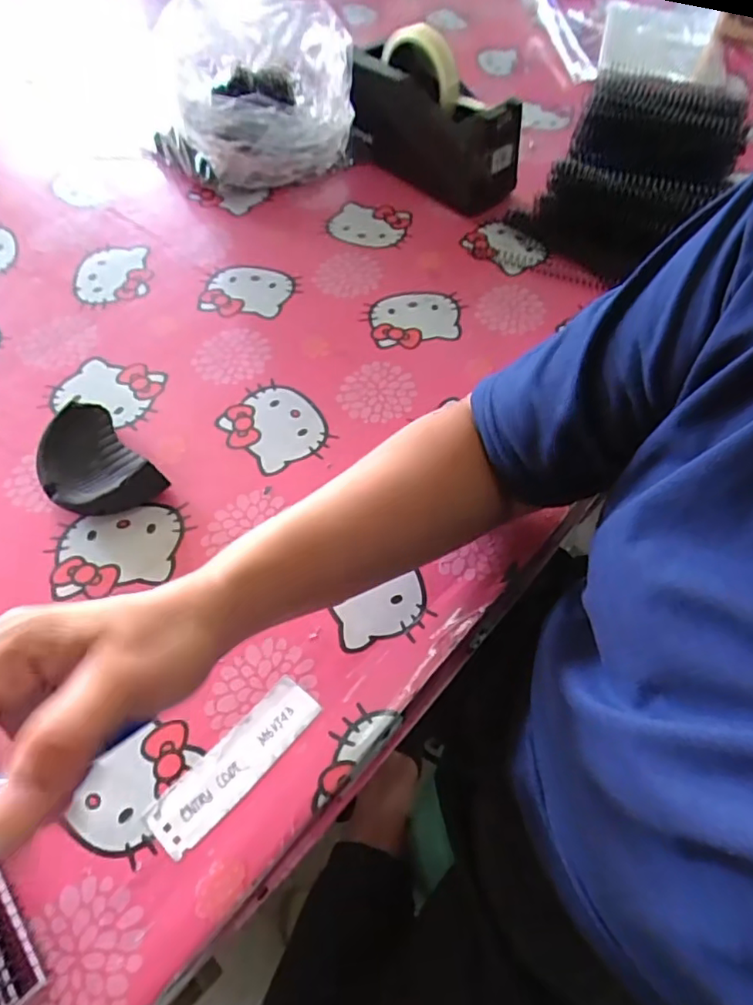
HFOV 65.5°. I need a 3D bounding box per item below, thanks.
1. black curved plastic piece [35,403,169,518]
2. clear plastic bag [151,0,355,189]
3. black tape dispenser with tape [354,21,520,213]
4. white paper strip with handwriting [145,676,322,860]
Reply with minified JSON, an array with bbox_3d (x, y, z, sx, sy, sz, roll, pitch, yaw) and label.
[{"bbox_3d":[-0.208,-0.027,0.427,0.065,0.027,0.095,-39,66,-23],"label":"black curved plastic piece"},{"bbox_3d":[-0.134,-0.430,0.631,0.208,0.129,0.173,-14,59,-10],"label":"clear plastic bag"},{"bbox_3d":[0.059,-0.400,0.614,0.181,0.127,0.073,33,63,18],"label":"black tape dispenser with tape"},{"bbox_3d":[-0.080,0.147,0.335,0.031,0.004,0.106,39,64,20],"label":"white paper strip with handwriting"}]

